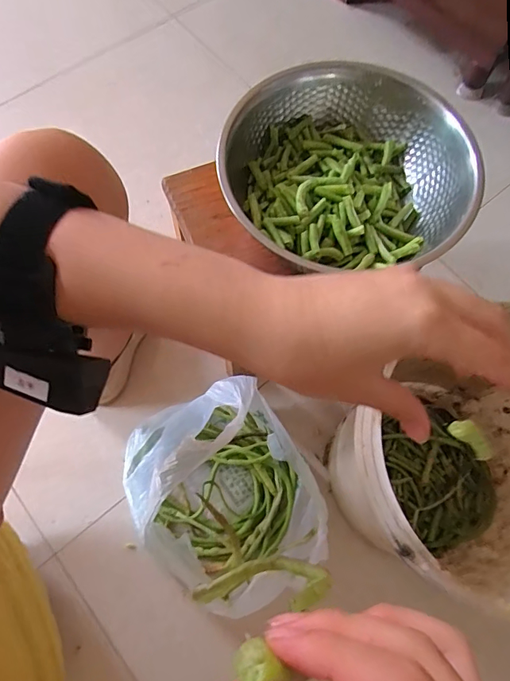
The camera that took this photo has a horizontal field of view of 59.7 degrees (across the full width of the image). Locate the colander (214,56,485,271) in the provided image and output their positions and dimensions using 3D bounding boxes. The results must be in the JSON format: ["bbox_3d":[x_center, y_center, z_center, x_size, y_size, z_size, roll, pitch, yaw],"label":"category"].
[{"bbox_3d":[0.087,-0.171,0.454,0.241,0.073,0.222,6,69,0],"label":"colander"}]

